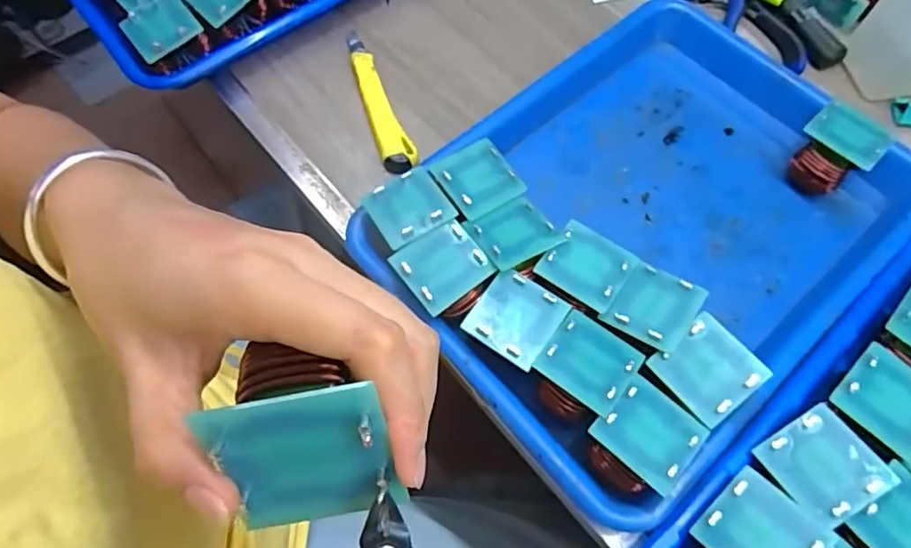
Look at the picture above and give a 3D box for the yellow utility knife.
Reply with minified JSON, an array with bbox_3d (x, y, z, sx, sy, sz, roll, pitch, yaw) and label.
[{"bbox_3d":[-0.059,-0.134,0.445,0.022,0.010,0.143,-18,66,-8],"label":"yellow utility knife"}]

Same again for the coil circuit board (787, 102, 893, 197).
[{"bbox_3d":[0.258,-0.083,0.401,0.047,0.046,0.047,-42,72,-18],"label":"coil circuit board"}]

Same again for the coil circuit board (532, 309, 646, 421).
[{"bbox_3d":[0.072,0.055,0.330,0.046,0.038,0.047,35,69,15],"label":"coil circuit board"}]

